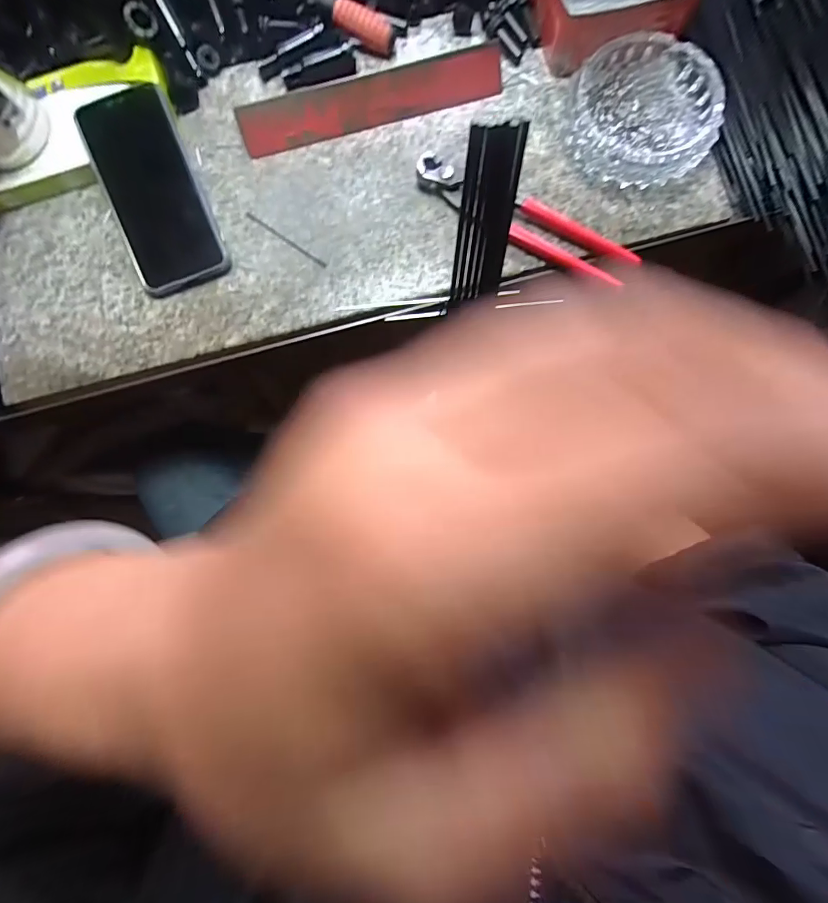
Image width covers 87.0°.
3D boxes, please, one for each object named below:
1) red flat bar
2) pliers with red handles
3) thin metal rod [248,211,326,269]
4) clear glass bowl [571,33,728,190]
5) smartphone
[{"bbox_3d":[-0.036,-0.302,0.377,0.226,0.035,0.005,-15,45,0],"label":"red flat bar"},{"bbox_3d":[0.090,-0.201,0.366,0.199,0.016,0.041,26,84,3],"label":"pliers with red handles"},{"bbox_3d":[-0.111,-0.184,0.377,0.086,0.004,0.004,35,85,4],"label":"thin metal rod"},{"bbox_3d":[0.192,-0.283,0.364,0.118,0.027,0.122,0,83,0],"label":"clear glass bowl"},{"bbox_3d":[-0.215,-0.214,0.364,0.075,0.014,0.155,-21,95,3],"label":"smartphone"}]

